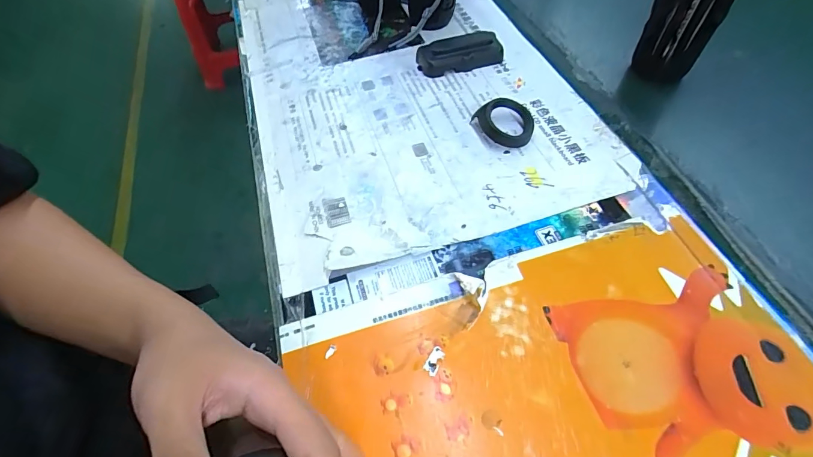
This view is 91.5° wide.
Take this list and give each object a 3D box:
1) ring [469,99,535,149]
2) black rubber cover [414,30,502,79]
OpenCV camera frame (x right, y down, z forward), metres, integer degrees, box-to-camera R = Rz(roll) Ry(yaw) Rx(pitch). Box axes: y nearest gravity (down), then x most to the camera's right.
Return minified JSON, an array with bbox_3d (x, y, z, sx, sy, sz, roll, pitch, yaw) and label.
[{"bbox_3d":[0.108,-0.114,0.426,0.051,0.024,0.059,-21,56,-10],"label":"ring"},{"bbox_3d":[0.068,-0.221,0.502,0.105,0.027,0.042,-13,55,-4],"label":"black rubber cover"}]

